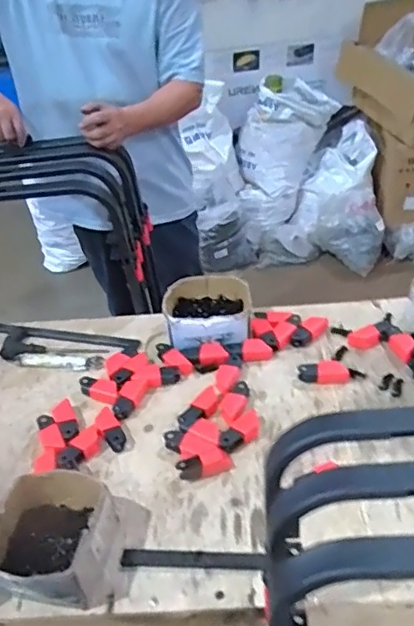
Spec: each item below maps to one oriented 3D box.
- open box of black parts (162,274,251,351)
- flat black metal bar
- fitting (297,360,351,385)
[{"bbox_3d":[0.001,-0.003,1.144,0.171,0.069,0.170,-2,38,4],"label":"open box of black parts"},{"bbox_3d":[-0.017,0.330,0.768,0.194,0.010,0.022,-1,38,6],"label":"flat black metal bar"},{"bbox_3d":[0.206,0.103,1.011,0.087,0.024,0.040,2,39,10],"label":"fitting"}]

